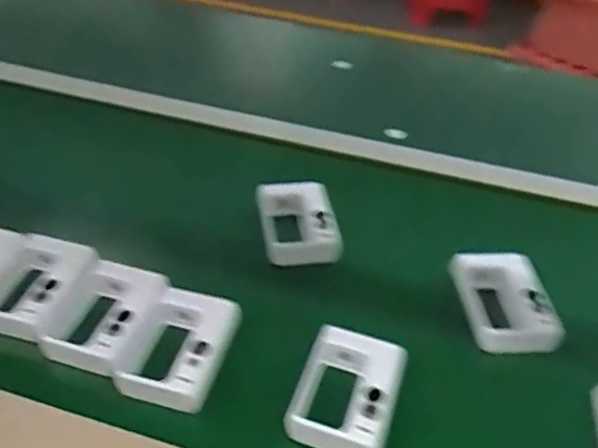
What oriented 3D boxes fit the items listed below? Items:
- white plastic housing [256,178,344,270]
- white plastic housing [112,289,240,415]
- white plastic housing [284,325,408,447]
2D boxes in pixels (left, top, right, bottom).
[{"bbox_3d":[-0.001,-0.004,0.635,0.073,0.041,0.104,-6,39,-7],"label":"white plastic housing"},{"bbox_3d":[-0.092,0.096,0.492,0.071,0.031,0.095,6,39,7],"label":"white plastic housing"},{"bbox_3d":[0.036,0.127,0.462,0.072,0.024,0.100,12,40,14],"label":"white plastic housing"}]

